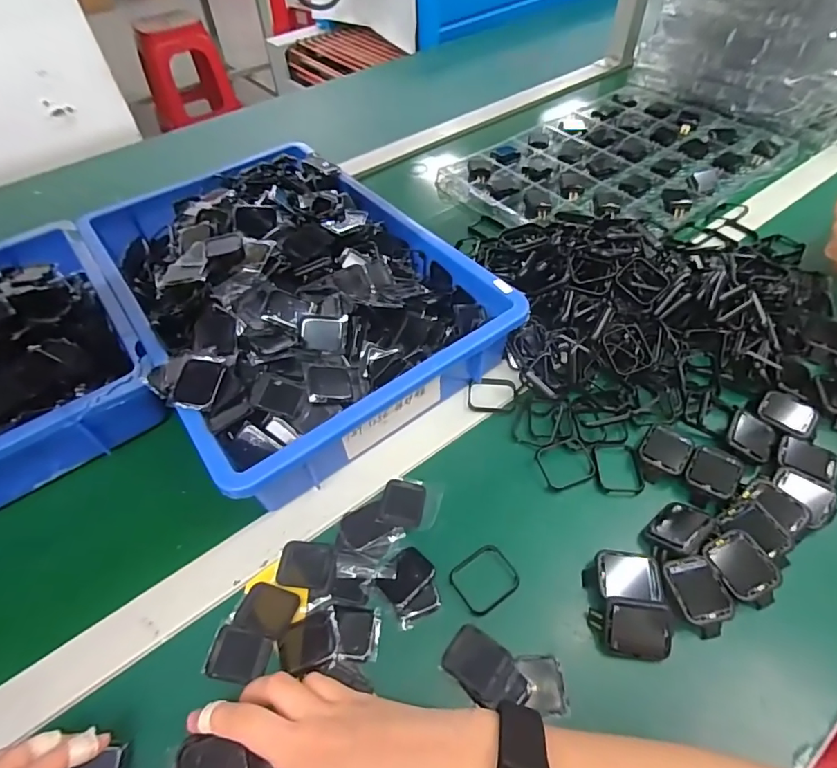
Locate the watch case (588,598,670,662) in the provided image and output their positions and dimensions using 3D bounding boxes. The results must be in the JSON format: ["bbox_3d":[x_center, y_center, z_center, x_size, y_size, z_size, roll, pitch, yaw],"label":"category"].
[{"bbox_3d":[0.143,0.161,0.318,0.052,0.015,0.037,6,83,7],"label":"watch case"}]

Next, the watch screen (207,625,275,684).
[{"bbox_3d":[-0.120,0.184,0.326,0.041,0.005,0.030,5,53,6],"label":"watch screen"}]

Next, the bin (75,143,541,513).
[{"bbox_3d":[-0.147,-0.111,0.494,0.283,0.096,0.418,-34,58,-21],"label":"bin"}]

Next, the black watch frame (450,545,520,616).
[{"bbox_3d":[0.048,0.140,0.347,0.045,0.004,0.039,-31,57,-19],"label":"black watch frame"}]

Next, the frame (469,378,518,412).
[{"bbox_3d":[0.069,0.010,0.449,0.045,0.005,0.036,5,53,6],"label":"frame"}]

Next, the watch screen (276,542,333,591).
[{"bbox_3d":[-0.084,0.135,0.360,0.041,0.004,0.033,4,53,6],"label":"watch screen"}]

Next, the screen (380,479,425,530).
[{"bbox_3d":[-0.012,0.094,0.384,0.033,0.004,0.039,5,53,6],"label":"screen"}]

